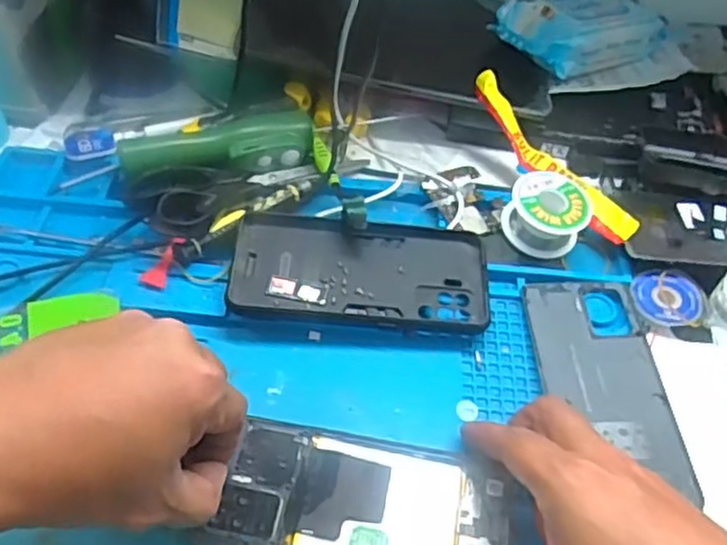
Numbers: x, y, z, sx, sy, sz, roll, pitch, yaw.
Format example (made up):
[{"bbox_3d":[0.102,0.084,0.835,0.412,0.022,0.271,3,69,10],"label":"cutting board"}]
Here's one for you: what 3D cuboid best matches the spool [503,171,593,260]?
[{"bbox_3d":[0.126,-0.041,0.475,0.053,0.031,0.052,2,50,-3],"label":"spool"}]

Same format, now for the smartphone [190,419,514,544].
[{"bbox_3d":[0.000,0.121,0.357,0.146,0.013,0.080,8,54,3],"label":"smartphone"}]

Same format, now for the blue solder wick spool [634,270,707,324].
[{"bbox_3d":[0.201,0.015,0.455,0.044,0.006,0.042,1,54,-2],"label":"blue solder wick spool"}]

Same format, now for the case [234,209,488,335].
[{"bbox_3d":[-0.002,-0.003,0.446,0.158,0.012,0.081,6,56,-4],"label":"case"}]

